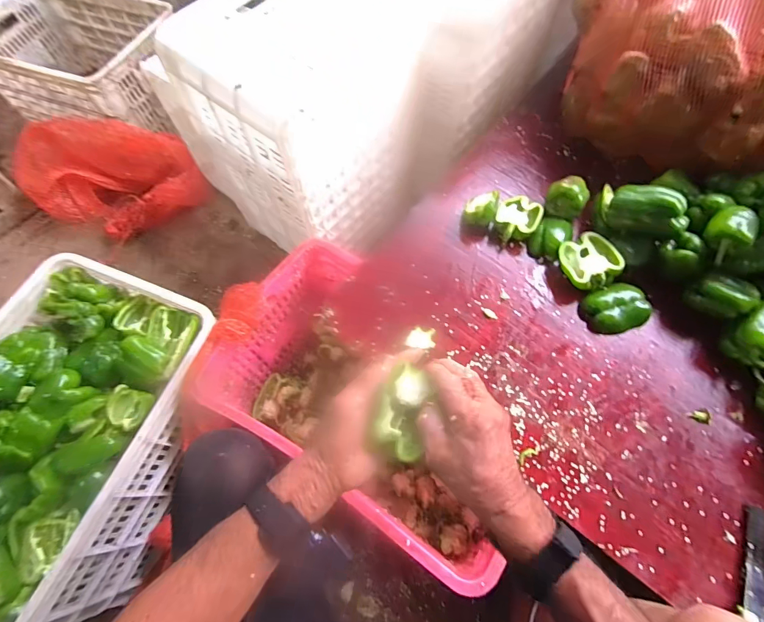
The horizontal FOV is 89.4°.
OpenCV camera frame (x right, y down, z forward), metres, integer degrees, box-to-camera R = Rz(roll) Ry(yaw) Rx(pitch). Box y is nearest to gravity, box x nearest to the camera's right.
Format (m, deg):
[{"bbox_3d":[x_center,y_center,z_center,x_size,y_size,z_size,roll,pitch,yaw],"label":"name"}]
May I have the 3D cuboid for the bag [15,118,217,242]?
[{"bbox_3d":[-0.748,-0.384,1.066,0.476,0.168,0.319,22,68,11],"label":"bag"}]

